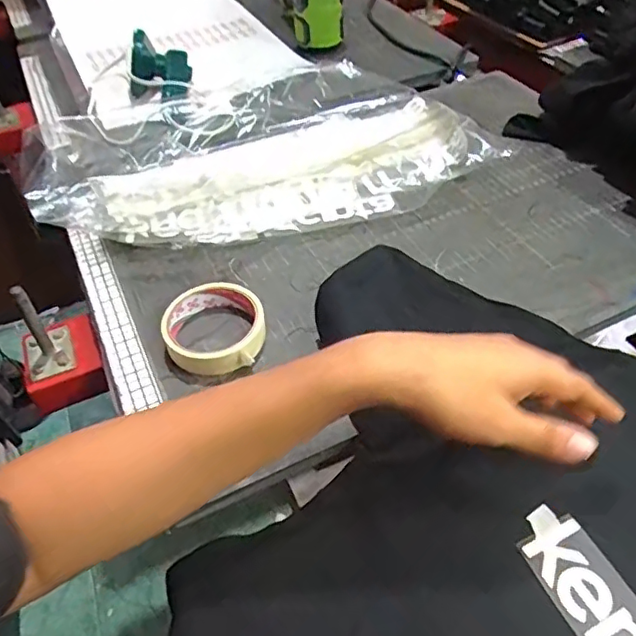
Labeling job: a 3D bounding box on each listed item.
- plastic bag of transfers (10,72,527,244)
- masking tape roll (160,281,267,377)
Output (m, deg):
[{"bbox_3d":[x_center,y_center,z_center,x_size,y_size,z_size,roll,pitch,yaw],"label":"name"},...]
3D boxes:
[{"bbox_3d":[-0.078,-0.208,0.688,0.480,0.062,0.285,-12,48,-7],"label":"plastic bag of transfers"},{"bbox_3d":[-0.091,0.009,0.516,0.087,0.027,0.100,-1,48,2],"label":"masking tape roll"}]

